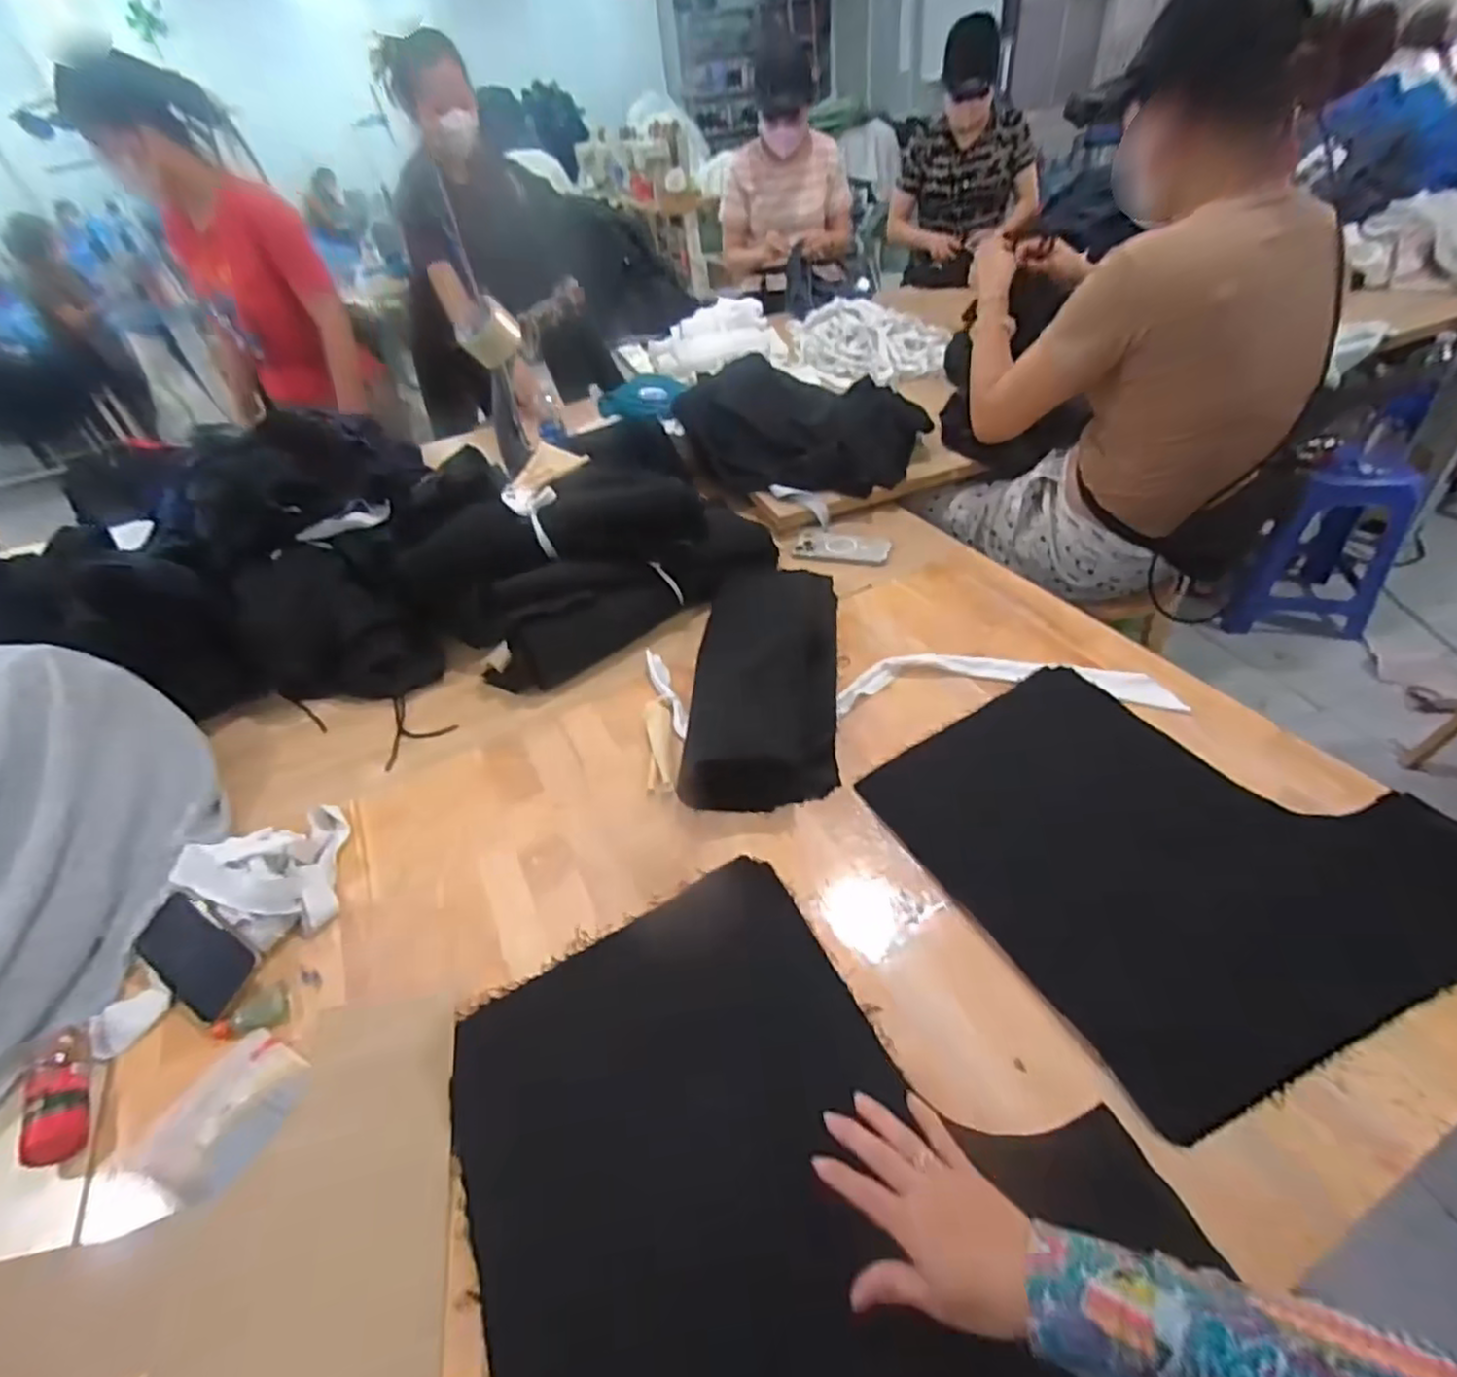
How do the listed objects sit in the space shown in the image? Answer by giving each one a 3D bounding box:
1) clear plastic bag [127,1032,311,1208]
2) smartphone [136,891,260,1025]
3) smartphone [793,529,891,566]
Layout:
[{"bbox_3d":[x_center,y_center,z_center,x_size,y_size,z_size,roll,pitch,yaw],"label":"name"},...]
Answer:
[{"bbox_3d":[-0.421,0.358,0.568,0.089,0.029,0.111,12,46,22],"label":"clear plastic bag"},{"bbox_3d":[-0.527,0.261,0.664,0.142,0.011,0.070,25,71,20],"label":"smartphone"},{"bbox_3d":[0.195,-0.245,1.155,0.164,0.012,0.089,10,45,20],"label":"smartphone"}]

